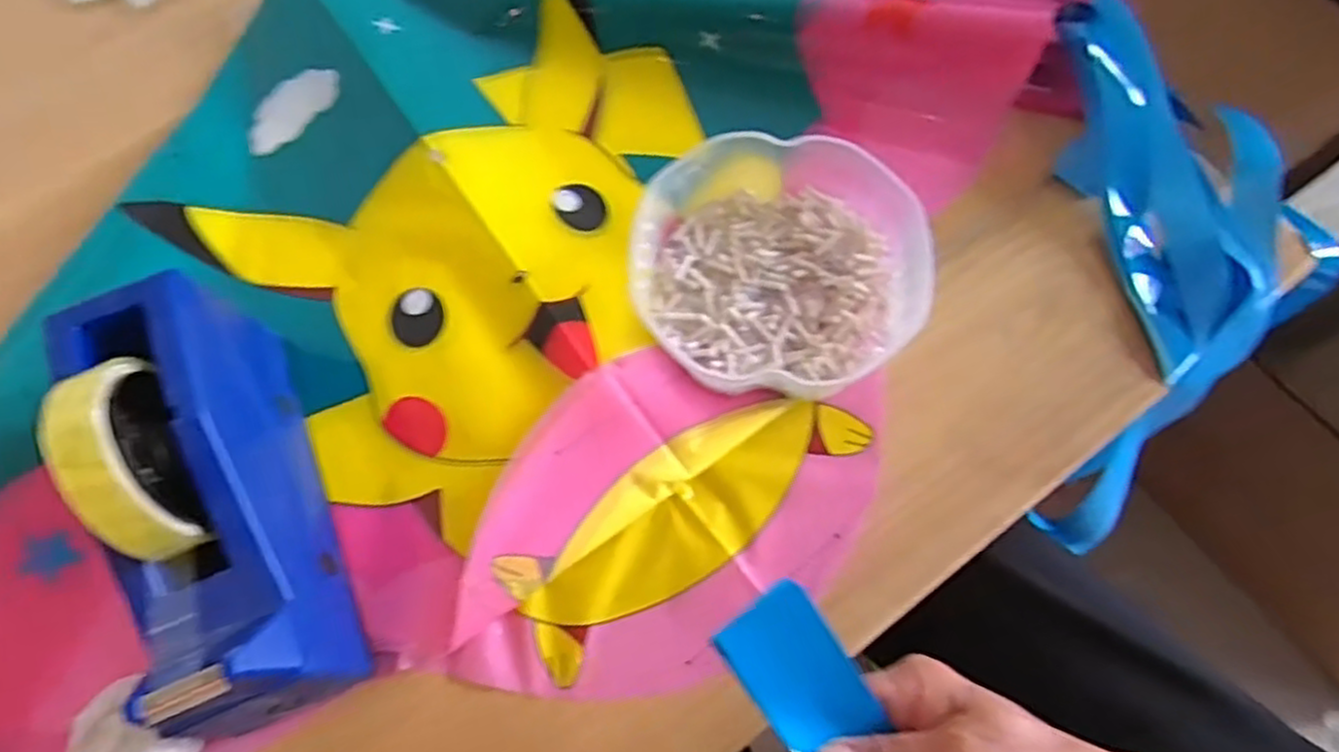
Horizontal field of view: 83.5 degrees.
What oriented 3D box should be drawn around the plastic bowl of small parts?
[{"bbox_3d":[0.058,-0.061,0.415,0.150,0.047,0.152,-1,69,3],"label":"plastic bowl of small parts"}]

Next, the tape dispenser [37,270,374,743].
[{"bbox_3d":[-0.213,0.056,0.342,0.066,0.119,0.199,-23,70,-6],"label":"tape dispenser"}]

